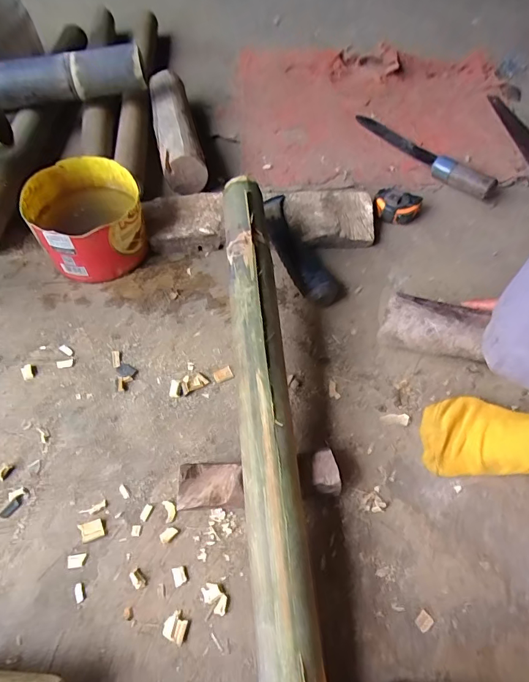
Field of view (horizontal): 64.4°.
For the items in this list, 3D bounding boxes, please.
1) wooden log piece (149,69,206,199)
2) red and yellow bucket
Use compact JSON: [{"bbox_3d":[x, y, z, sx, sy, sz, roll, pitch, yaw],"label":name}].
[{"bbox_3d":[-0.162,-0.392,0.768,0.074,0.066,0.299,-11,59,-9],"label":"wooden log piece"},{"bbox_3d":[-0.256,-0.174,0.612,0.157,0.096,0.151,-13,59,-10],"label":"red and yellow bucket"}]

